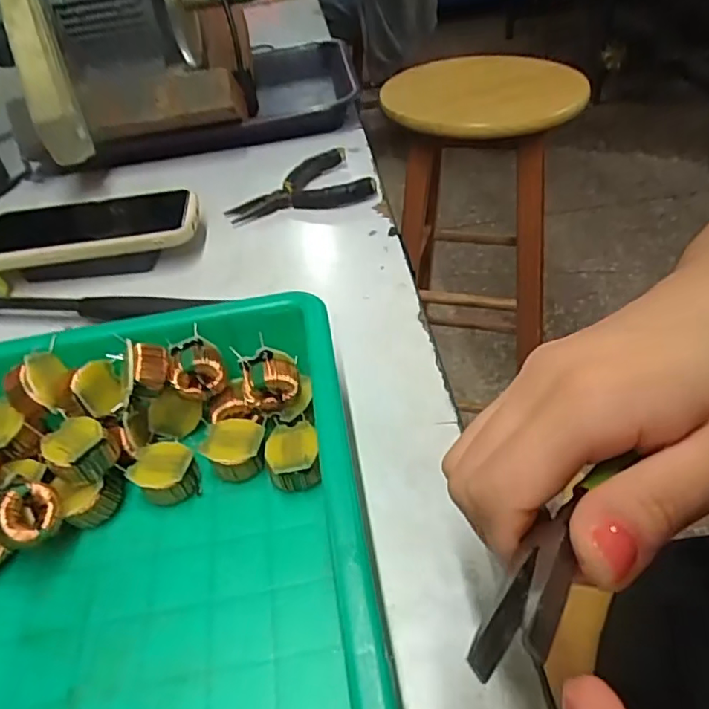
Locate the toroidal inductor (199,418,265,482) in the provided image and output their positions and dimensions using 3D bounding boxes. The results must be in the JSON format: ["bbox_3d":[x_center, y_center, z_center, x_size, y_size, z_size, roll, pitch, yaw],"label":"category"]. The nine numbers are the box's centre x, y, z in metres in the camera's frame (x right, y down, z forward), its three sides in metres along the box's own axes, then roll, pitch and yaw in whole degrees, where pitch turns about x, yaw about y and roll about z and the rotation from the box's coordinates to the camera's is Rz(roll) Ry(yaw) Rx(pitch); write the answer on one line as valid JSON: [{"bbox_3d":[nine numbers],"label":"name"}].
[{"bbox_3d":[-0.059,0.049,0.284,0.030,0.021,0.028,-12,42,-5],"label":"toroidal inductor"}]

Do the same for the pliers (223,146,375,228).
[{"bbox_3d":[-0.052,-0.151,0.507,0.126,0.019,0.078,-12,42,-5],"label":"pliers"}]

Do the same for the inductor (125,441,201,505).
[{"bbox_3d":[-0.093,0.059,0.278,0.031,0.020,0.027,28,53,33],"label":"inductor"}]

